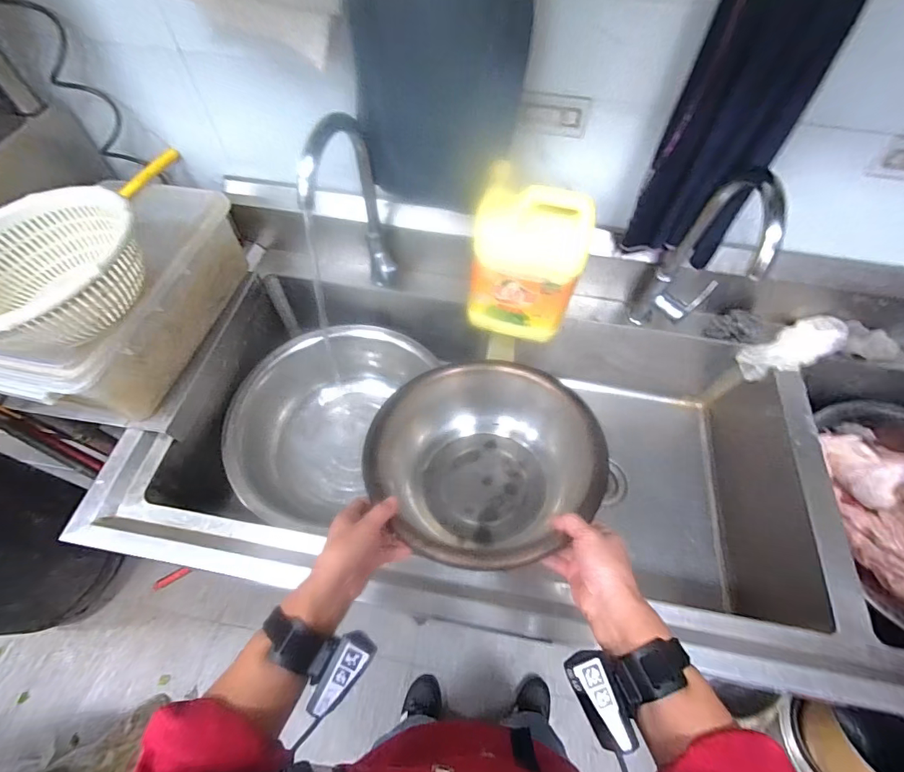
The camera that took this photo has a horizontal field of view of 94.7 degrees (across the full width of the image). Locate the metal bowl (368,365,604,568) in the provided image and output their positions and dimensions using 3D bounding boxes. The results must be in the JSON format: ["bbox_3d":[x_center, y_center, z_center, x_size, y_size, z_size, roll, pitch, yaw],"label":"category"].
[{"bbox_3d":[0.037,0.101,0.589,0.268,0.155,0.285,1,60,-1],"label":"metal bowl"}]

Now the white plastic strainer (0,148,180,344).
[{"bbox_3d":[-0.570,-0.154,0.592,0.277,0.126,0.319,-7,61,-6],"label":"white plastic strainer"}]

